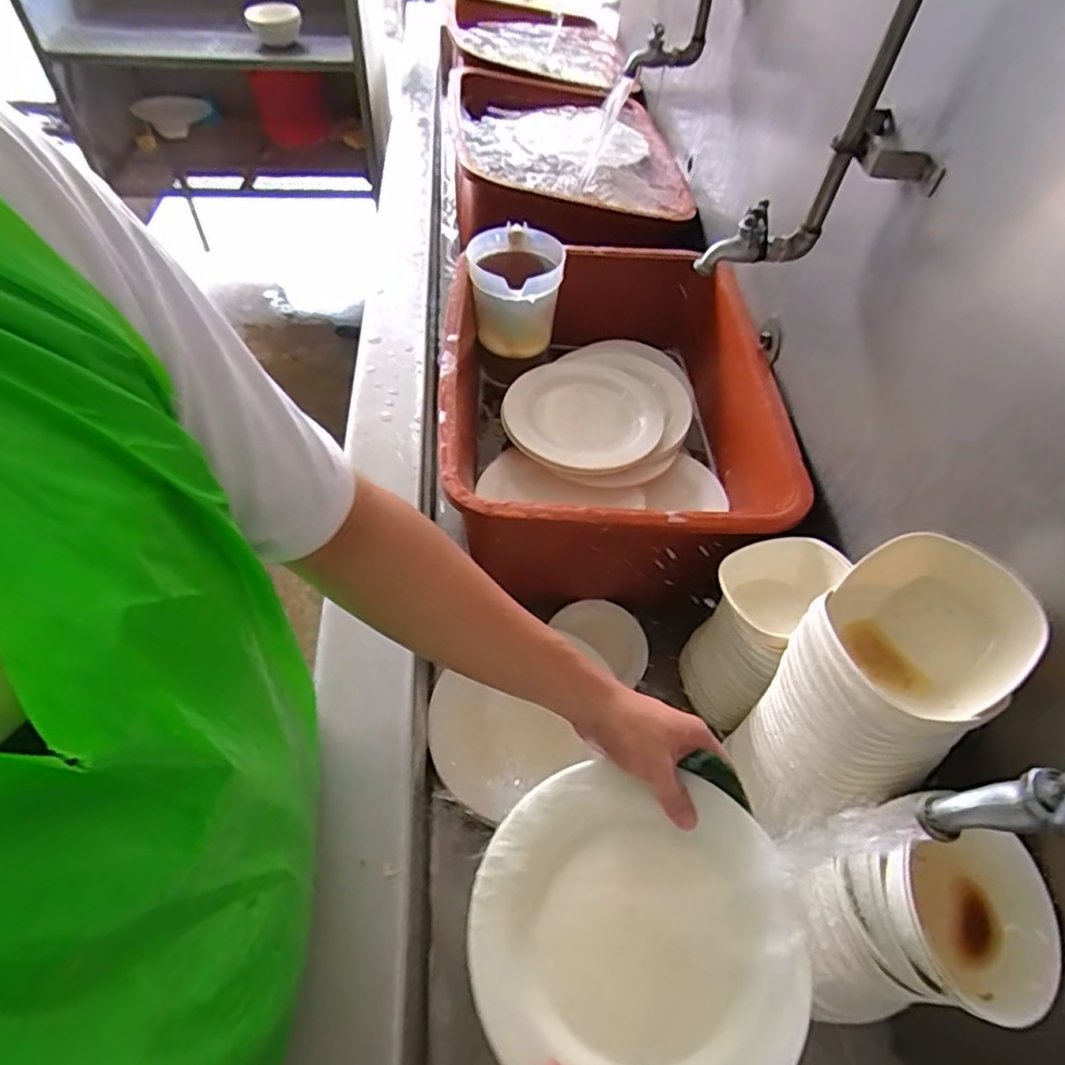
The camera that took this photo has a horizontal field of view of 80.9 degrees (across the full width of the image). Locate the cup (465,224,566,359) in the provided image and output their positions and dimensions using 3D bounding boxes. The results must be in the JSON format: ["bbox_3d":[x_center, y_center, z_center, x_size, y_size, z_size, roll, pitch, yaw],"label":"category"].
[{"bbox_3d":[-0.029,-0.360,0.970,0.141,0.156,0.143,6,53,0],"label":"cup"}]

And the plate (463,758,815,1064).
[{"bbox_3d":[0.074,0.290,0.457,0.230,0.016,0.221,-4,60,7],"label":"plate"}]

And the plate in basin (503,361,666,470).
[{"bbox_3d":[0.077,-0.183,0.951,0.230,0.026,0.210,2,53,-3],"label":"plate in basin"}]

